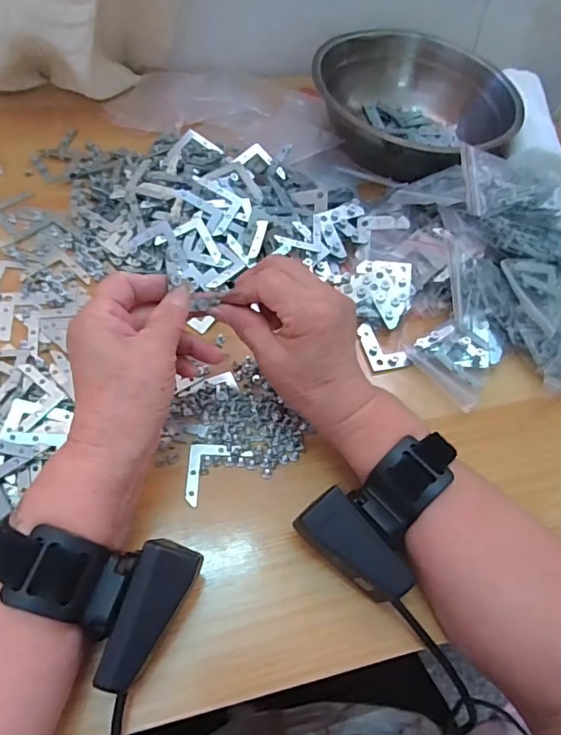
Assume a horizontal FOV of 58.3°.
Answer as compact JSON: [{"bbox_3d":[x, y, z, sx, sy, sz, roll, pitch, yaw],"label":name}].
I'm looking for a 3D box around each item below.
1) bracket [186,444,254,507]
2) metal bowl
[{"bbox_3d":[-0.041,0.070,0.333,0.041,0.004,0.042,5,57,-5],"label":"bracket"},{"bbox_3d":[0.140,-0.274,0.535,0.203,0.073,0.203,4,57,-5],"label":"metal bowl"}]

